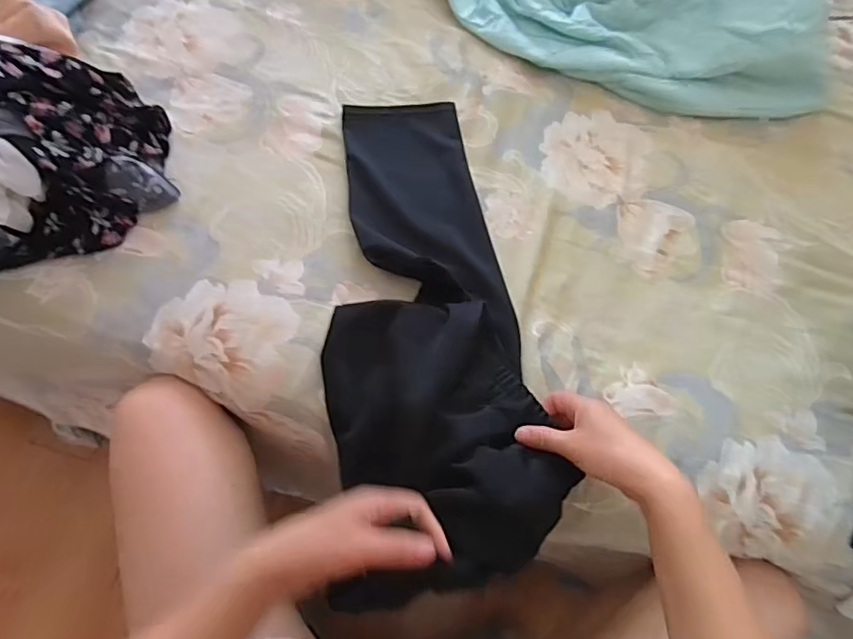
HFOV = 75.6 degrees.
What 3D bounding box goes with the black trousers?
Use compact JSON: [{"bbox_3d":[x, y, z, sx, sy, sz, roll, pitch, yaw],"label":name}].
[{"bbox_3d":[-0.004,-0.022,0.610,0.205,0.064,0.585,-4,59,-5],"label":"black trousers"}]

